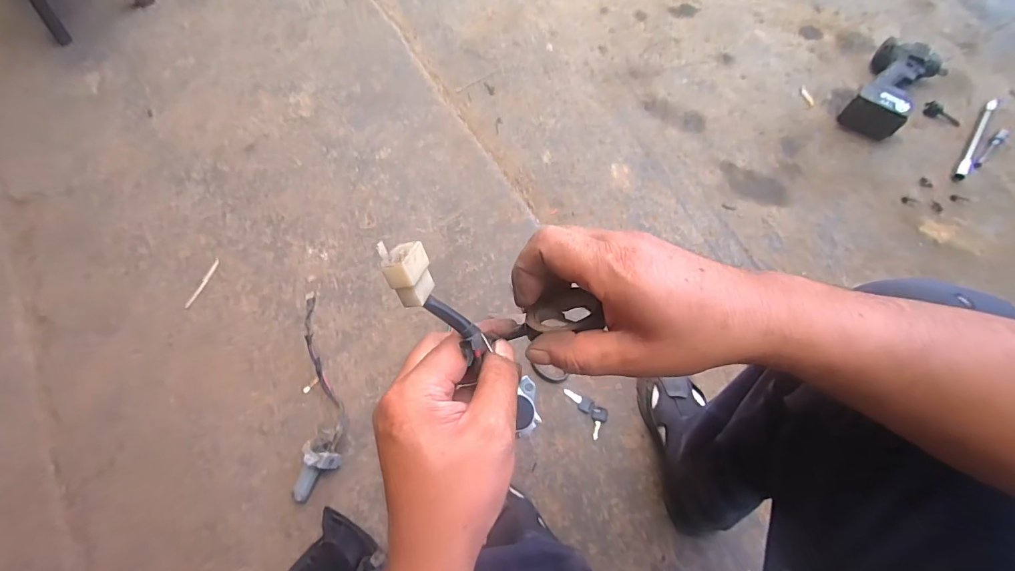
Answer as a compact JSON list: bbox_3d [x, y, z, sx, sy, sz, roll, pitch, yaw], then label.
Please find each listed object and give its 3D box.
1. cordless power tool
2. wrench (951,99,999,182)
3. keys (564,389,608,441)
[{"bbox_3d":[0.863,-0.435,0.968,0.141,0.071,0.254,33,72,13],"label":"cordless power tool"},{"bbox_3d":[1.030,-0.325,0.954,0.022,0.014,0.252,34,73,13],"label":"wrench"},{"bbox_3d":[0.143,0.213,0.757,0.044,0.009,0.092,-30,71,-11],"label":"keys"}]

